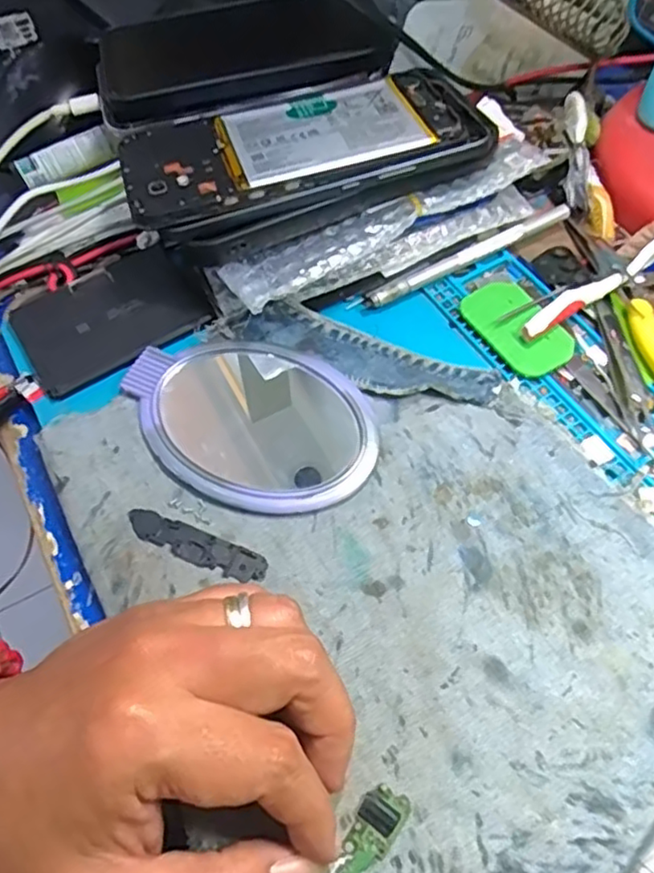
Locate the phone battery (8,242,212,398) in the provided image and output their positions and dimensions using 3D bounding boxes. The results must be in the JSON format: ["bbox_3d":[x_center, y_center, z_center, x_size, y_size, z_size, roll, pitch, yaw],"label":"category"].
[{"bbox_3d":[-0.112,-0.063,0.326,0.088,0.004,0.066,-29,62,-13],"label":"phone battery"}]

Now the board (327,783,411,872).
[{"bbox_3d":[0.008,0.136,0.205,0.014,0.004,0.048,33,67,21],"label":"board"}]

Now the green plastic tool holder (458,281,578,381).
[{"bbox_3d":[0.092,-0.054,0.310,0.033,0.005,0.057,-28,62,-12],"label":"green plastic tool holder"}]

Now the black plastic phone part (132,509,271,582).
[{"bbox_3d":[-0.054,0.044,0.261,0.063,0.004,0.014,19,63,14],"label":"black plastic phone part"}]

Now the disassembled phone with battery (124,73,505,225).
[{"bbox_3d":[-0.009,-0.142,0.311,0.174,0.014,0.076,-18,60,-8],"label":"disassembled phone with battery"}]

